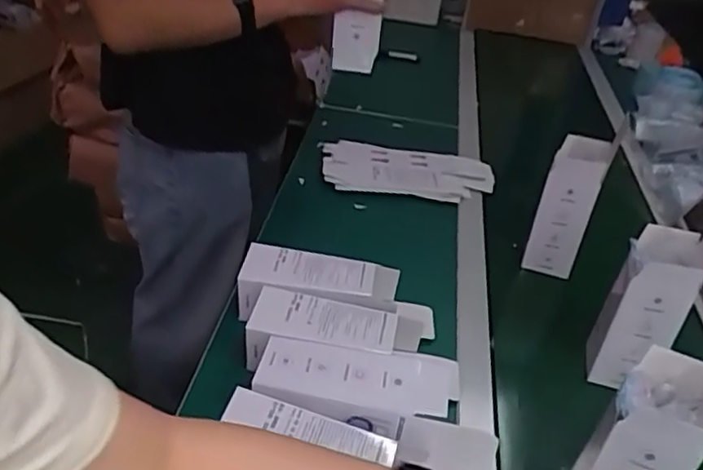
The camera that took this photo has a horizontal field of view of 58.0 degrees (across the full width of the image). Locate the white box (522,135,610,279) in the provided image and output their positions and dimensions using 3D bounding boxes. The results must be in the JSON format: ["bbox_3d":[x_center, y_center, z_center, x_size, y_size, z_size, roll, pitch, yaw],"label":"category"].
[{"bbox_3d":[0.309,-0.039,0.916,0.069,0.195,0.062,18,34,17],"label":"white box"}]

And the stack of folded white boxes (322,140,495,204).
[{"bbox_3d":[0.103,-0.115,1.133,0.300,0.032,0.156,6,33,-2],"label":"stack of folded white boxes"}]

